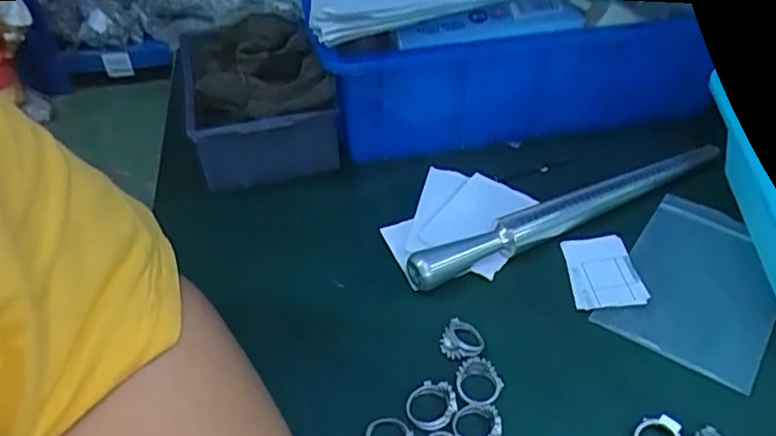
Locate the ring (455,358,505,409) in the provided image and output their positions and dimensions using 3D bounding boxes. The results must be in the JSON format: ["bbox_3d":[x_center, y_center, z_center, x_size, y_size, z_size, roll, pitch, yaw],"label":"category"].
[{"bbox_3d":[0.044,0.080,0.303,0.022,0.007,0.024,-1,42,1],"label":"ring"}]

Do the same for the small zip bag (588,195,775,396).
[{"bbox_3d":[0.173,0.034,0.345,0.077,0.006,0.117,25,48,27],"label":"small zip bag"}]

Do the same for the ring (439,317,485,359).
[{"bbox_3d":[0.039,0.063,0.320,0.021,0.008,0.021,-1,42,1],"label":"ring"}]

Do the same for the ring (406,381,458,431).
[{"bbox_3d":[0.020,0.088,0.295,0.023,0.008,0.022,-1,42,1],"label":"ring"}]

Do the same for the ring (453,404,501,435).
[{"bbox_3d":[0.041,0.094,0.287,0.020,0.008,0.020,-11,42,-10],"label":"ring"}]

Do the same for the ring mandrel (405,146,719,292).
[{"bbox_3d":[0.115,-0.006,0.380,0.227,0.021,0.018,-20,45,-19],"label":"ring mandrel"}]

